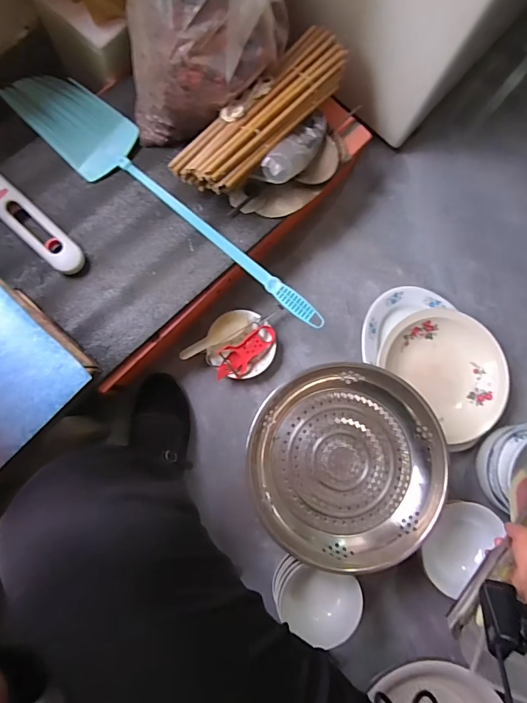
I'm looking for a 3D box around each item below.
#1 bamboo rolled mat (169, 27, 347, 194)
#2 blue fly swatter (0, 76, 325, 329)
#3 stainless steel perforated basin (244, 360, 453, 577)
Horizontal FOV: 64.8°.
[{"bbox_3d":[0.006,-0.351,0.611,0.086,0.053,0.315,42,79,1],"label":"bamboo rolled mat"},{"bbox_3d":[-0.151,-0.233,0.640,0.599,0.017,0.106,41,80,2],"label":"blue fly swatter"},{"bbox_3d":[0.120,0.160,0.606,0.273,0.064,0.277,1,82,-5],"label":"stainless steel perforated basin"}]

